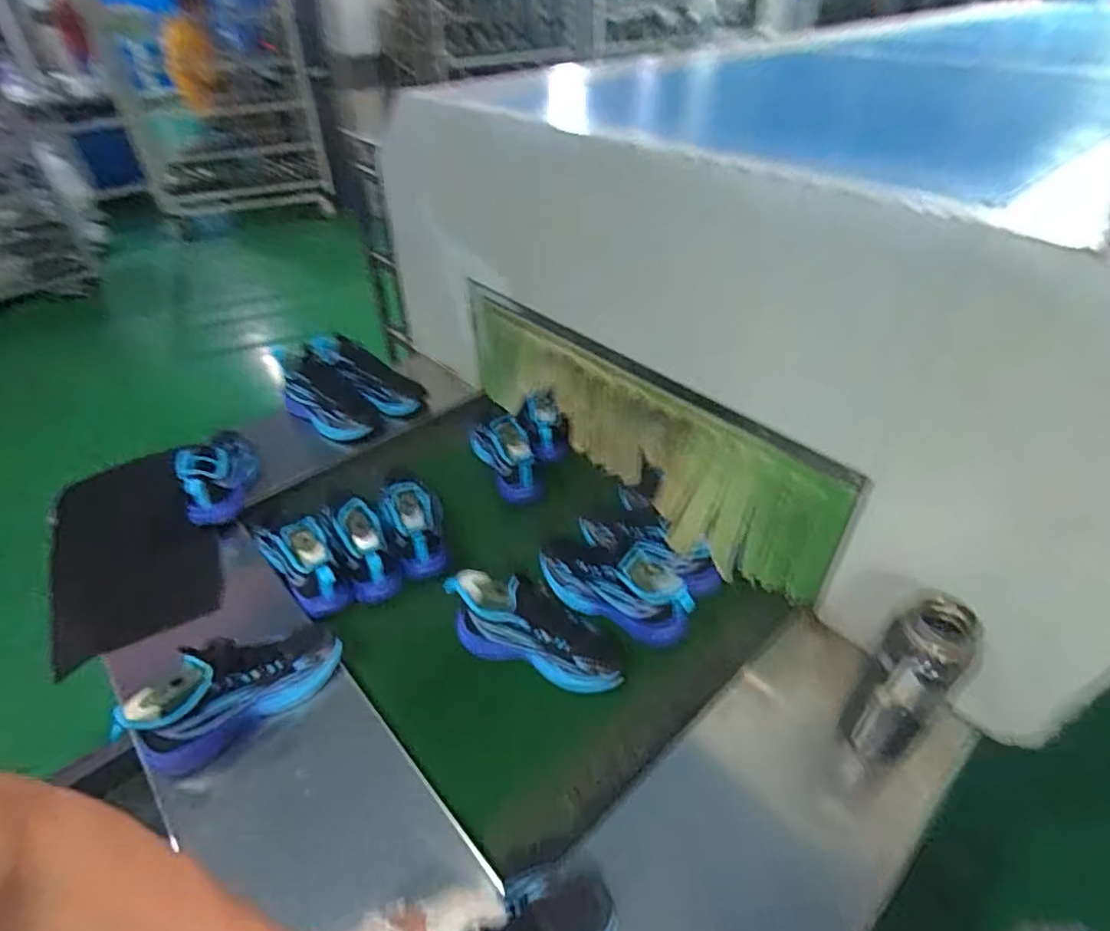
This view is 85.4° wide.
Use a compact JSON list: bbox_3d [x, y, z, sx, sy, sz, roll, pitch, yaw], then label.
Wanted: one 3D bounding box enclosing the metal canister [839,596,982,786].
[{"bbox_3d":[0.381,0.257,0.673,0.083,0.268,0.063,33,51,32],"label":"metal canister"}]

